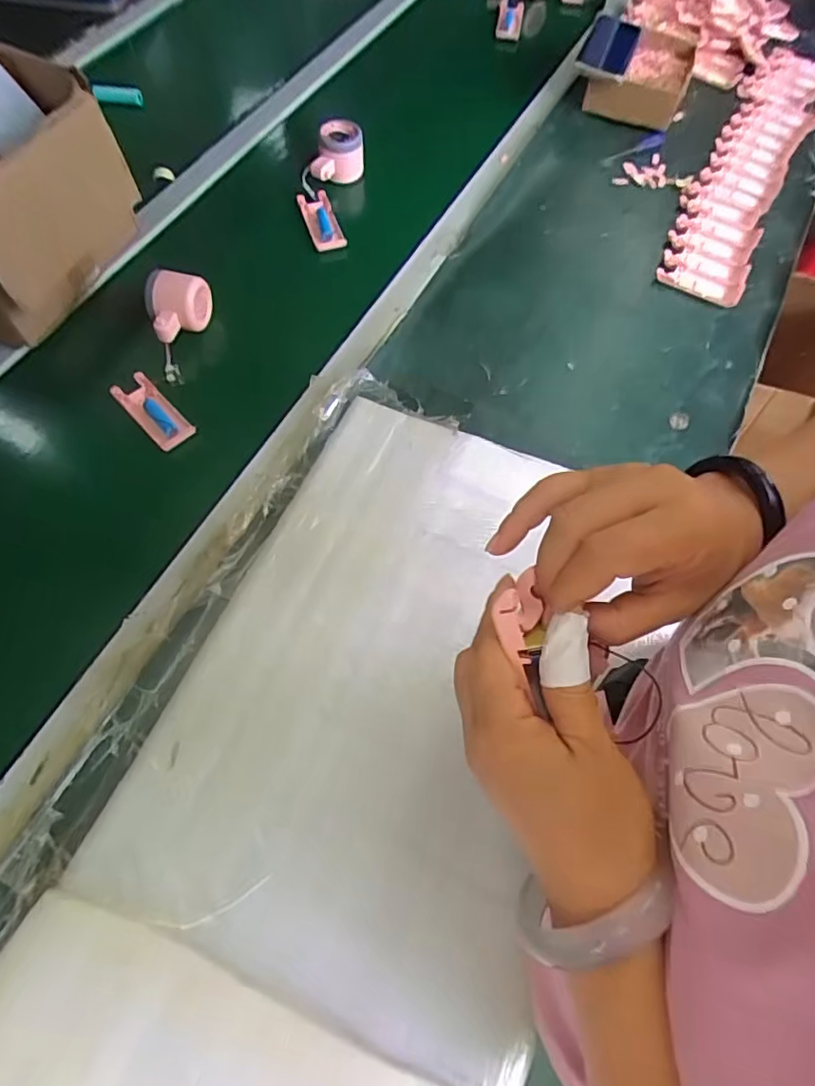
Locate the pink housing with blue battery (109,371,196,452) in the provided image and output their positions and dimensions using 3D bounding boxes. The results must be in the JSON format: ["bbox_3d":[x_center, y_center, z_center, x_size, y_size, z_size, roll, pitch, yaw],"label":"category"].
[{"bbox_3d":[-0.270,-0.141,0.594,0.042,0.014,0.102,-41,73,-19],"label":"pink housing with blue battery"}]

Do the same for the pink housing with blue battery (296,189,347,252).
[{"bbox_3d":[-0.113,-0.422,0.727,0.039,0.018,0.106,-16,67,-10],"label":"pink housing with blue battery"}]

